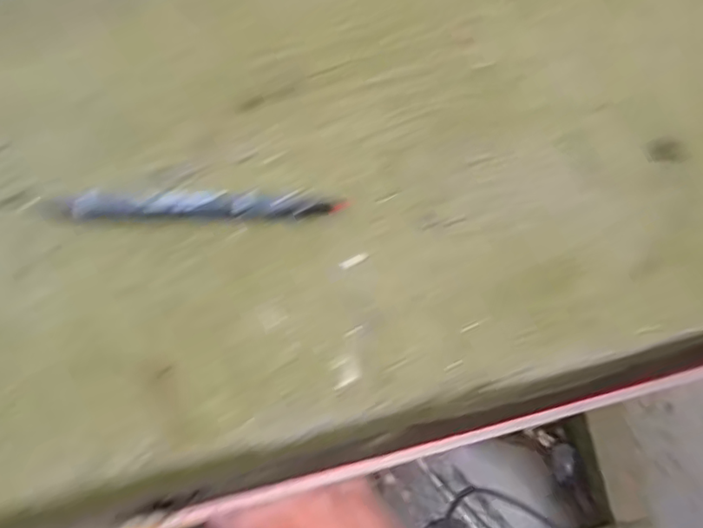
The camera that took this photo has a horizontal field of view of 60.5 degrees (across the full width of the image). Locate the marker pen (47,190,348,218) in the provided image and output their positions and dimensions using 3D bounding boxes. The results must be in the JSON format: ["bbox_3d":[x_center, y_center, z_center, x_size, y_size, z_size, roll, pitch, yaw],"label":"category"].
[{"bbox_3d":[-0.061,-0.023,0.237,0.115,0.007,0.010,-1,72,0],"label":"marker pen"}]

